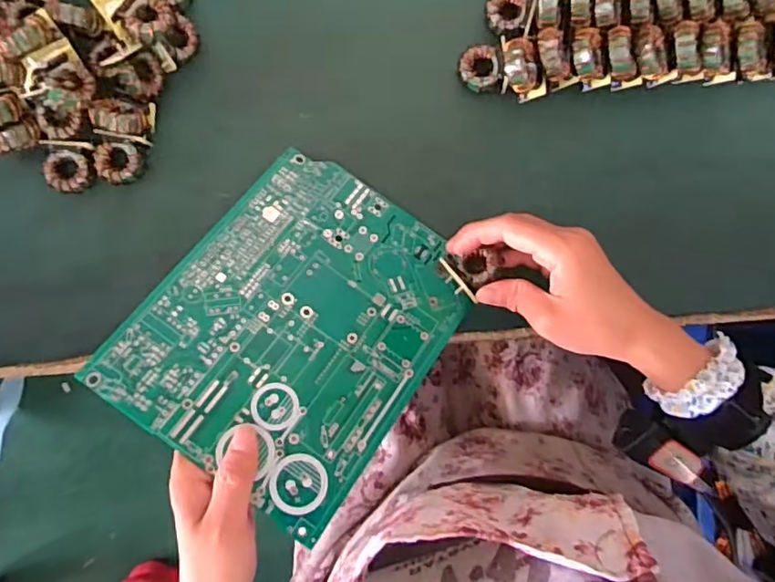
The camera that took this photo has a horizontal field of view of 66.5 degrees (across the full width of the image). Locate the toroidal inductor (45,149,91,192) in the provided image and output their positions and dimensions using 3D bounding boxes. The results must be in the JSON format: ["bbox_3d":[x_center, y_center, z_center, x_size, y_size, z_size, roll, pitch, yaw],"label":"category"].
[{"bbox_3d":[-0.233,-0.087,0.436,0.030,0.019,0.030,0,84,-1],"label":"toroidal inductor"}]

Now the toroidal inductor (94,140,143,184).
[{"bbox_3d":[-0.198,-0.094,0.437,0.032,0.018,0.029,-1,84,-1],"label":"toroidal inductor"}]

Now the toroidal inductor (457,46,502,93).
[{"bbox_3d":[0.070,-0.168,0.447,0.031,0.015,0.032,0,84,-1],"label":"toroidal inductor"}]

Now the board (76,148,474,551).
[{"bbox_3d":[-0.056,0.020,0.399,0.174,0.004,0.220,35,67,2],"label":"board"}]

